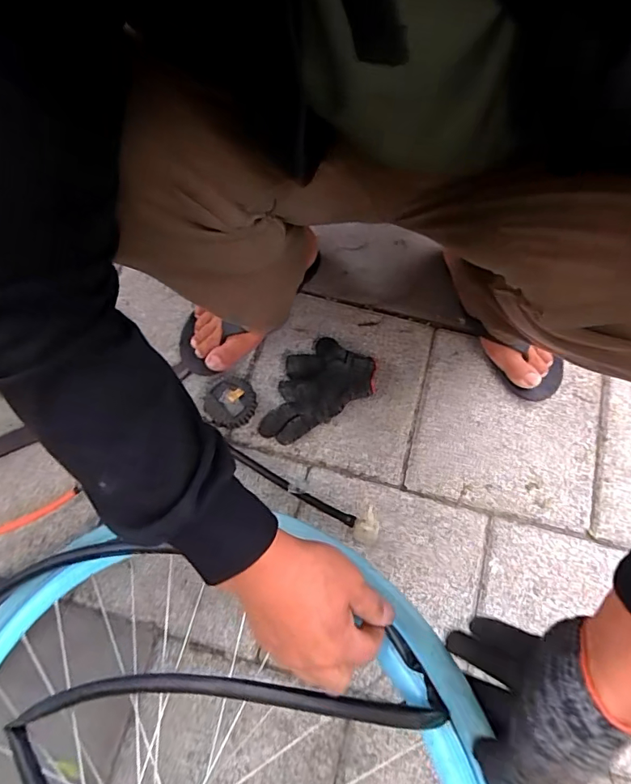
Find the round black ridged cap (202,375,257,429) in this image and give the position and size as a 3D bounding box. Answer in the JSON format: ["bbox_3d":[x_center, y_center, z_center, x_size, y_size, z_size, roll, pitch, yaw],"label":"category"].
[{"bbox_3d":[-0.117,0.016,0.648,0.063,0.036,0.068,0,74,1],"label":"round black ridged cap"}]

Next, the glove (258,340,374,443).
[{"bbox_3d":[-0.006,-0.007,0.654,0.173,0.032,0.103,-30,76,-7],"label":"glove"}]

